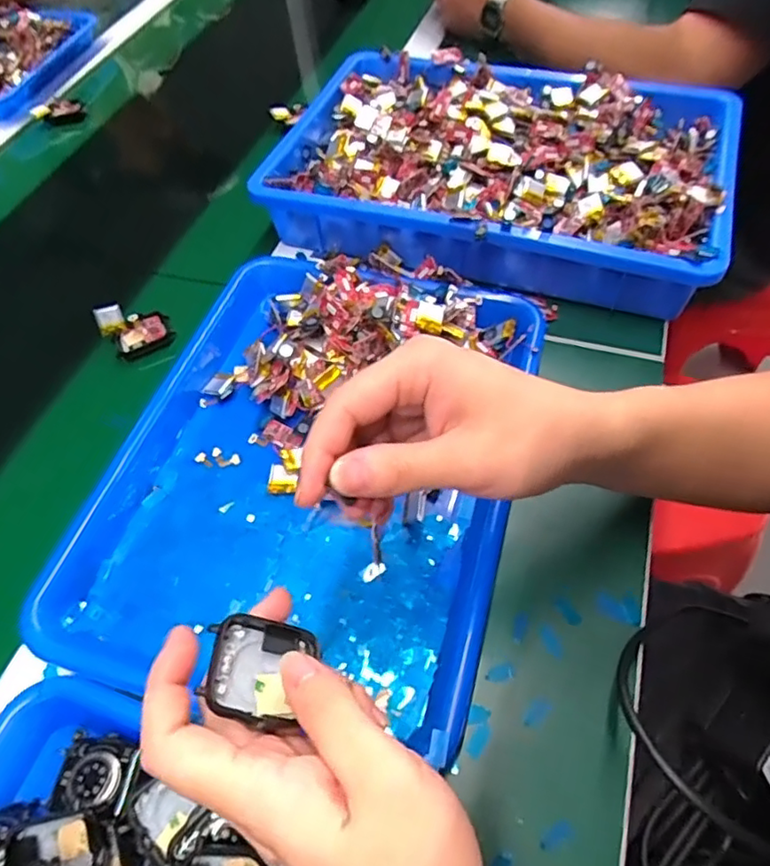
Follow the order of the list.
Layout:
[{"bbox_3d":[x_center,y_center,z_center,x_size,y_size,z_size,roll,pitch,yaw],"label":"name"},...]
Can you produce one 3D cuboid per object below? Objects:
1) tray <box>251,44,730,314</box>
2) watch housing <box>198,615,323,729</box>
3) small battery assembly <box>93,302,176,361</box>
[{"bbox_3d":[0.098,-0.239,0.533,0.383,0.063,0.245,17,59,15],"label":"tray"},{"bbox_3d":[-0.050,0.094,0.232,0.043,0.009,0.037,24,49,-26],"label":"watch housing"},{"bbox_3d":[-0.206,-0.089,0.488,0.049,0.029,0.042,-28,59,-14],"label":"small battery assembly"}]

